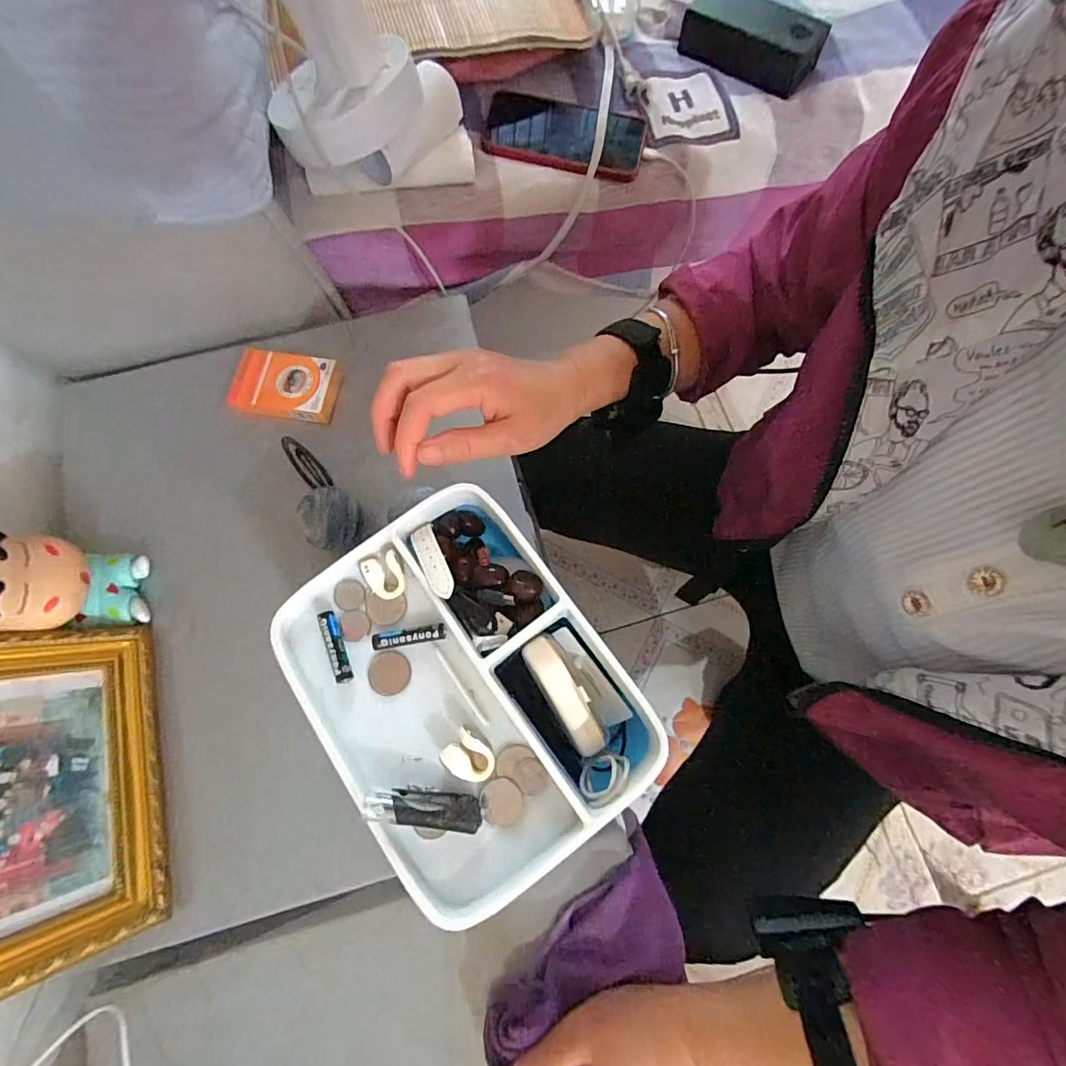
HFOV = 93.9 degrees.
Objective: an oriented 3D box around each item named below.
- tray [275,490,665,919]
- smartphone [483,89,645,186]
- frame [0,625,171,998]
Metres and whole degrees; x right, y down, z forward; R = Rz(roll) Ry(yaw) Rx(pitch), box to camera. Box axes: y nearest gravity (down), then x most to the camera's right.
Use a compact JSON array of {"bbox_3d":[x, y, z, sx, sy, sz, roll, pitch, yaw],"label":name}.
[{"bbox_3d":[-0.042,0.089,0.294,0.153,0.049,0.200,-35,76,-9],"label":"tray"},{"bbox_3d":[0.033,-0.418,0.521,0.165,0.013,0.084,11,74,4],"label":"smartphone"},{"bbox_3d":[-0.323,0.162,0.306,0.017,0.152,0.202,-26,71,28],"label":"frame"}]

